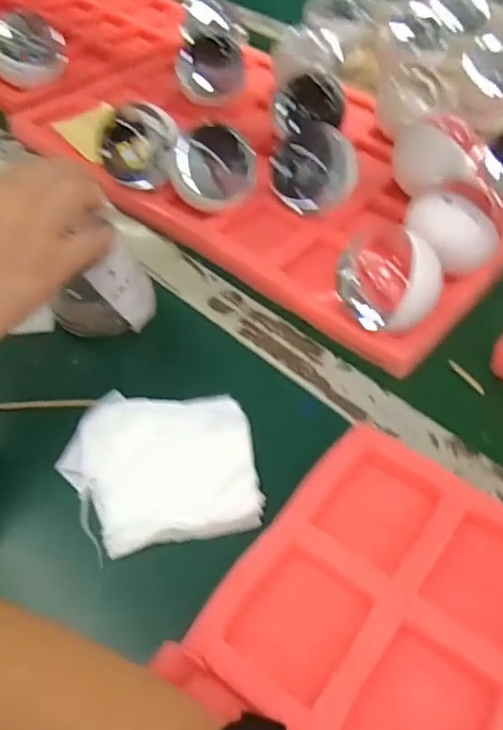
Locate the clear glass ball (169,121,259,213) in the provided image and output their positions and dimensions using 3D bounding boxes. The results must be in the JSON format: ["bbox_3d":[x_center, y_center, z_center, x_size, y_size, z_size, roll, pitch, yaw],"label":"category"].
[{"bbox_3d":[-0.034,-0.170,0.533,0.073,0.063,0.063,2,49,-2],"label":"clear glass ball"}]

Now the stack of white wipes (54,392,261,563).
[{"bbox_3d":[-0.057,0.063,0.384,0.115,0.020,0.097,-7,49,-10],"label":"stack of white wipes"}]

